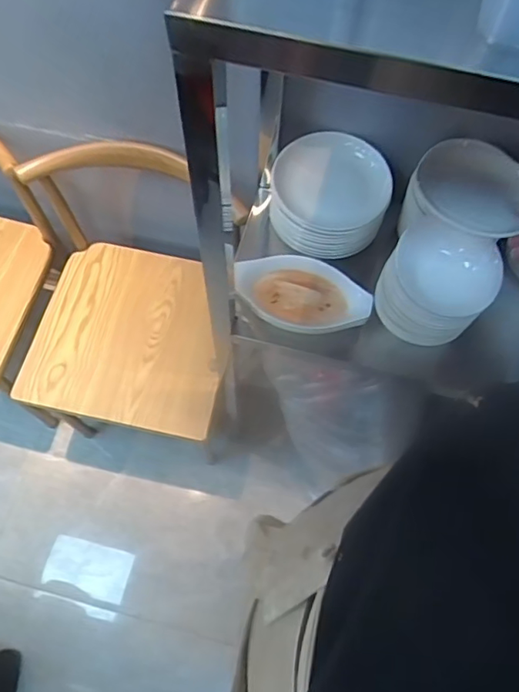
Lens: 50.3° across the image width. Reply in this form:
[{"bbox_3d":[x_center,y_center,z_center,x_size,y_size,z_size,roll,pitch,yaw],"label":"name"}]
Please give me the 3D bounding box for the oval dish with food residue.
[{"bbox_3d":[0.065,-0.084,0.813,0.200,0.042,0.126,21,70,7],"label":"oval dish with food residue"}]

